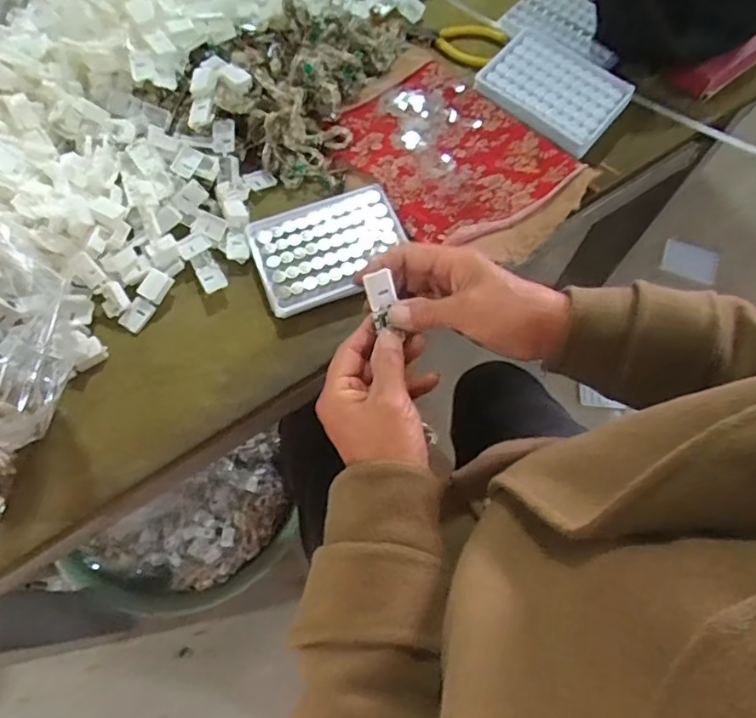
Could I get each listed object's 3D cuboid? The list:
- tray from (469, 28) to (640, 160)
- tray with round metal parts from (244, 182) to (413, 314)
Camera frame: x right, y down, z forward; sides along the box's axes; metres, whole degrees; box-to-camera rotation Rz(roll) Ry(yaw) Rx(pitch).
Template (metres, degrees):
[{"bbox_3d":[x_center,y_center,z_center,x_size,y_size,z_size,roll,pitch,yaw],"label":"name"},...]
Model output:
[{"bbox_3d":[0.177,-0.273,0.573,0.132,0.014,0.109,39,72,12],"label":"tray"},{"bbox_3d":[-0.041,-0.096,0.497,0.127,0.012,0.093,-20,71,-10],"label":"tray with round metal parts"}]

